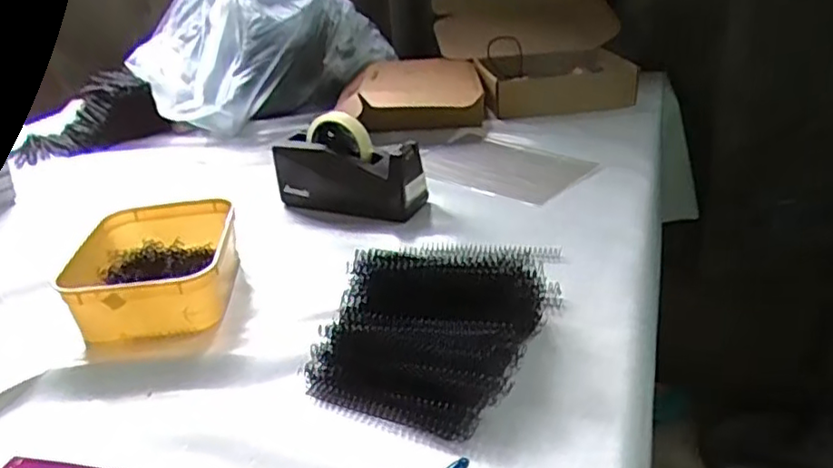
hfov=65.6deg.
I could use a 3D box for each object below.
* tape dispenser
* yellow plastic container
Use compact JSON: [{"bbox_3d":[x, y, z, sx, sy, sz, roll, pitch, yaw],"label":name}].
[{"bbox_3d":[-0.093,-0.092,0.872,0.206,0.114,0.057,8,29,24],"label":"tape dispenser"},{"bbox_3d":[-0.281,0.035,0.708,0.155,0.062,0.196,-8,26,-7],"label":"yellow plastic container"}]

